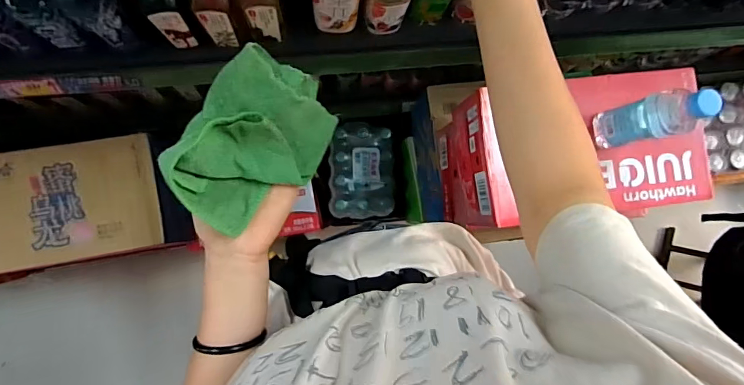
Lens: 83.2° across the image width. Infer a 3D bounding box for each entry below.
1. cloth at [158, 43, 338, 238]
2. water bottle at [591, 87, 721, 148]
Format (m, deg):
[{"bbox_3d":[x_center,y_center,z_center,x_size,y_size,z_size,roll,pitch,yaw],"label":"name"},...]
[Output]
[{"bbox_3d":[-0.107,-0.043,0.388,0.120,0.065,0.157,34,96,-26],"label":"cloth"},{"bbox_3d":[0.375,-0.099,0.564,0.046,0.168,0.054,-8,88,-7],"label":"water bottle"}]

